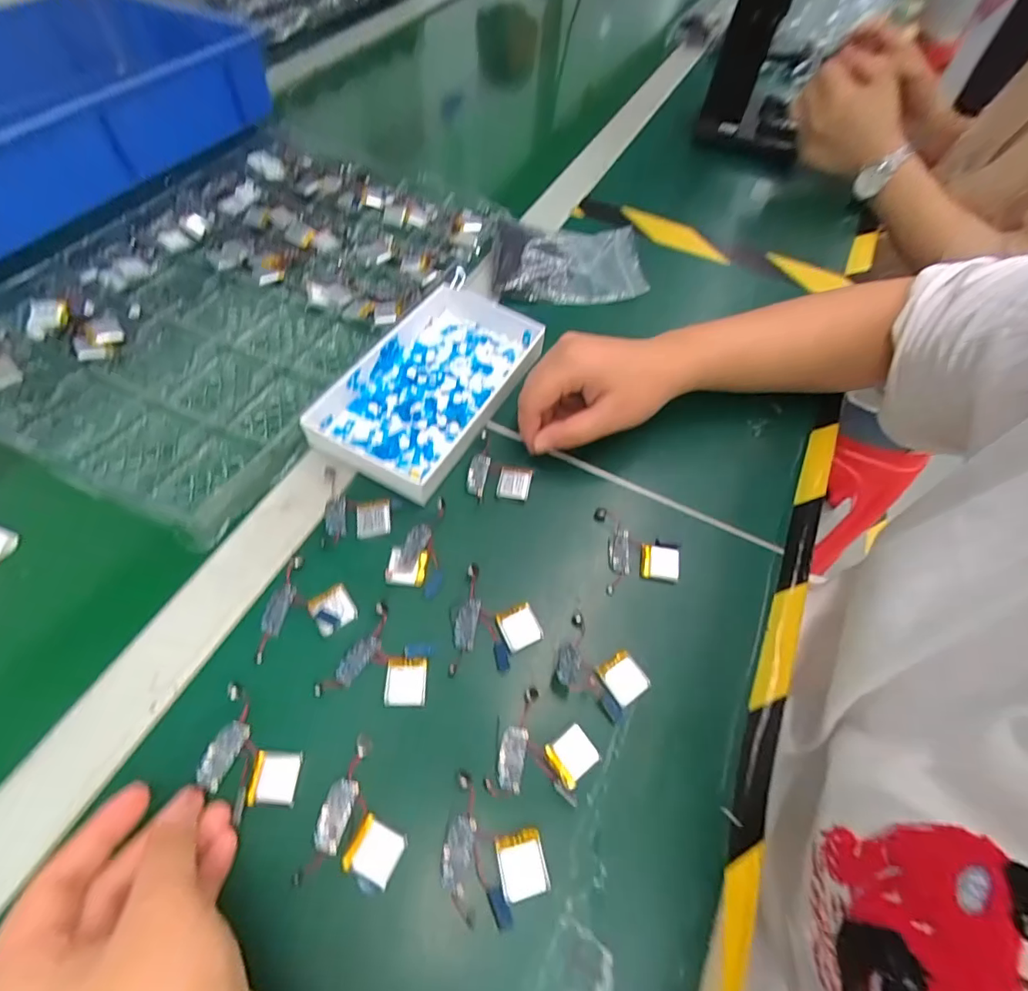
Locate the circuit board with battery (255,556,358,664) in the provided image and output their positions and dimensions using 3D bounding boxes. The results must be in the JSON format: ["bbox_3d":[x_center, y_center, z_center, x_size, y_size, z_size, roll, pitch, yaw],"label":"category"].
[{"bbox_3d":[-0.125,0.060,0.294,0.055,0.004,0.053,-16,62,-13],"label":"circuit board with battery"}]

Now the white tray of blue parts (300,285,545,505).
[{"bbox_3d":[-0.059,-0.085,0.375,0.106,0.026,0.175,31,62,14],"label":"white tray of blue parts"}]

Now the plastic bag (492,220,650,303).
[{"bbox_3d":[0.050,-0.222,0.465,0.136,0.025,0.089,-2,59,-6],"label":"plastic bag"}]

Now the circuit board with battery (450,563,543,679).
[{"bbox_3d":[-0.011,0.072,0.296,0.051,0.006,0.059,0,59,-4],"label":"circuit board with battery"}]

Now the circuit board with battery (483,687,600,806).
[{"bbox_3d":[0.016,0.132,0.263,0.052,0.004,0.050,11,59,2],"label":"circuit board with battery"}]

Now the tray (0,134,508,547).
[{"bbox_3d":[-0.235,-0.190,0.436,0.306,0.022,0.426,24,60,10],"label":"tray"}]

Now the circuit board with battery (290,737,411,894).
[{"bbox_3d":[-0.071,0.154,0.240,0.043,0.005,0.061,17,59,5],"label":"circuit board with battery"}]

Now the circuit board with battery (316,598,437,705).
[{"bbox_3d":[-0.074,0.088,0.280,0.056,0.005,0.052,9,59,1],"label":"circuit board with battery"}]

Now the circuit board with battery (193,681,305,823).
[{"bbox_3d":[-0.134,0.130,0.247,0.059,0.012,0.040,39,60,14],"label":"circuit board with battery"}]

